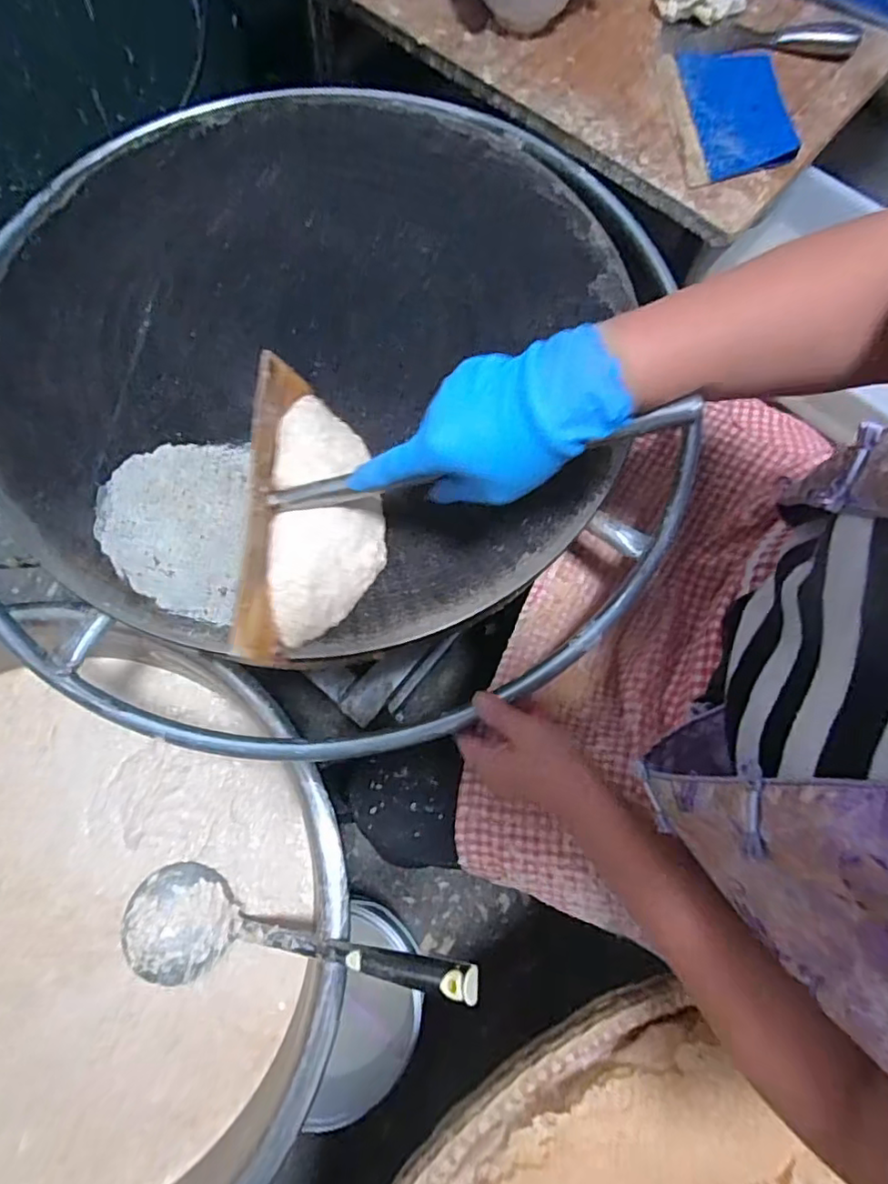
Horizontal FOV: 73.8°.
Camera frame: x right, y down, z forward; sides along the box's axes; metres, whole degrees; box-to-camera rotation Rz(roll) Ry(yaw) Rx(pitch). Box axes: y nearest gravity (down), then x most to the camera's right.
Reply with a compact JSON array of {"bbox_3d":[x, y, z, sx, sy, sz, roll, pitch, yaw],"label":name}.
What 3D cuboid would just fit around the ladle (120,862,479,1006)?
[{"bbox_3d":[-0.145,0.323,0.526,0.378,0.056,0.100,-6,70,31],"label":"ladle"}]

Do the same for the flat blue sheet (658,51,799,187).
[{"bbox_3d":[0.311,-0.530,0.651,0.130,0.010,0.194,-4,73,-2],"label":"flat blue sheet"}]

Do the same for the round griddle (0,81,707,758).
[{"bbox_3d":[-0.123,-0.186,0.532,0.638,0.057,0.635,-11,74,-6],"label":"round griddle"}]

